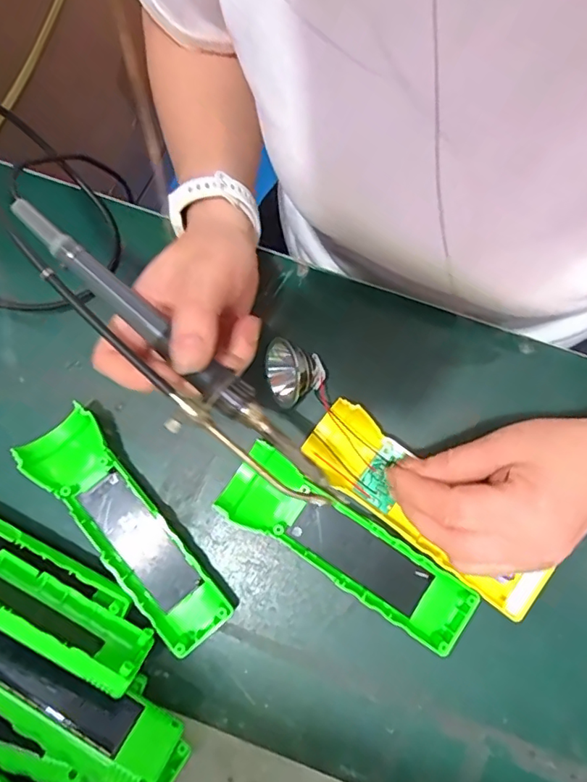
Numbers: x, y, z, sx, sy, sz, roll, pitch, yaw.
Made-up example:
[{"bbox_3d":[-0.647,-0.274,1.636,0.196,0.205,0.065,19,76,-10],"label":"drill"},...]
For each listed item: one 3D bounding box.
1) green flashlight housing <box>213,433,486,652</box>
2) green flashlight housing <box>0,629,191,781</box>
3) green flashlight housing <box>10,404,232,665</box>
[{"bbox_3d":[0.031,0.098,0.326,0.162,0.028,0.048,34,77,10],"label":"green flashlight housing"},{"bbox_3d":[-0.134,0.158,0.282,0.166,0.038,0.046,30,77,9],"label":"green flashlight housing"},{"bbox_3d":[-0.106,0.085,0.328,0.045,0.022,0.163,-39,77,-10],"label":"green flashlight housing"}]

